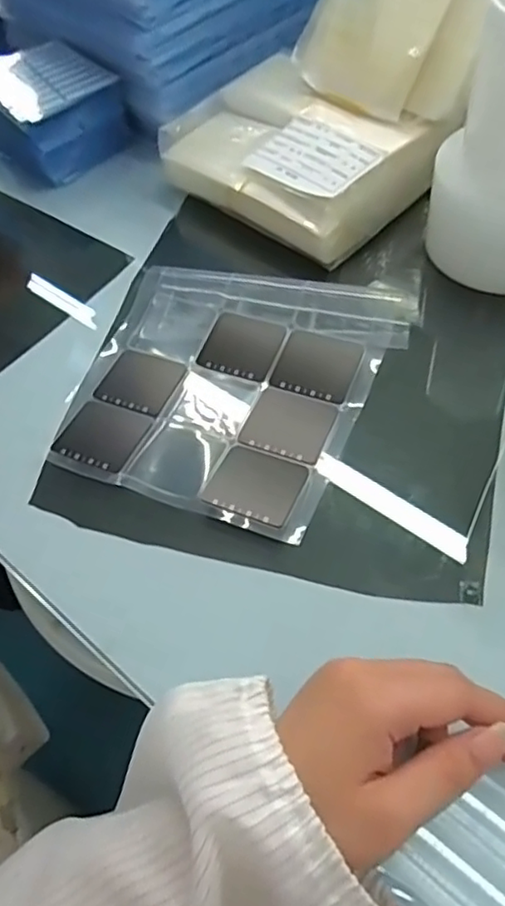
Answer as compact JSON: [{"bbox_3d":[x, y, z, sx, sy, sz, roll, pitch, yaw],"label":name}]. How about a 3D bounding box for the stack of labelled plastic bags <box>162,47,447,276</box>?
[{"bbox_3d":[0.032,-0.257,0.548,0.221,0.058,0.138,38,67,26],"label":"stack of labelled plastic bags"}]

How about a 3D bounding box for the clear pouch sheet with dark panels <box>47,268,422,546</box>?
[{"bbox_3d":[-0.017,-0.058,0.454,0.206,0.023,0.213,16,60,17],"label":"clear pouch sheet with dark panels"}]

